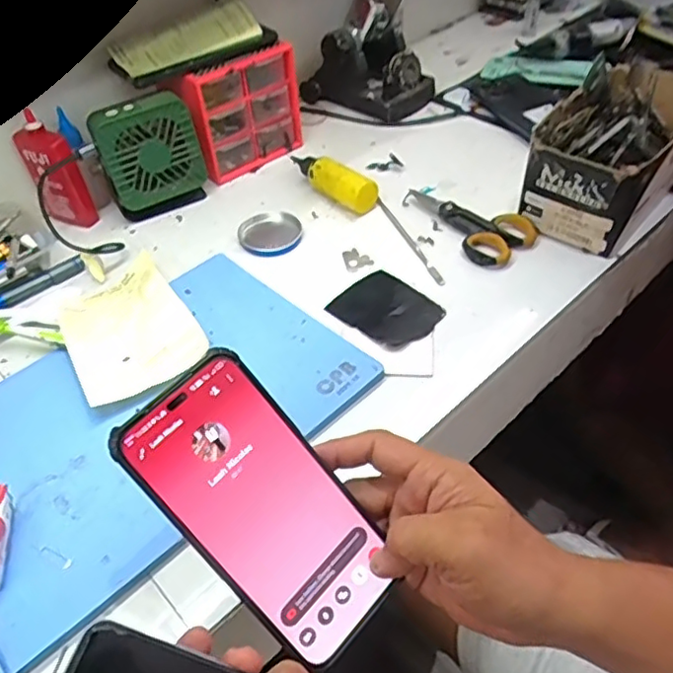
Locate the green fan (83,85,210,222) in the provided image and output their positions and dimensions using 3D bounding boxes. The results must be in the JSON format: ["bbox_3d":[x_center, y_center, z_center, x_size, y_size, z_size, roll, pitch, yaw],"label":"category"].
[{"bbox_3d":[-0.195,-0.186,0.636,0.097,0.110,0.042,-25,50,-19],"label":"green fan"}]

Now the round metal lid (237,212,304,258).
[{"bbox_3d":[-0.066,-0.104,0.615,0.065,0.013,0.065,-2,46,2],"label":"round metal lid"}]

